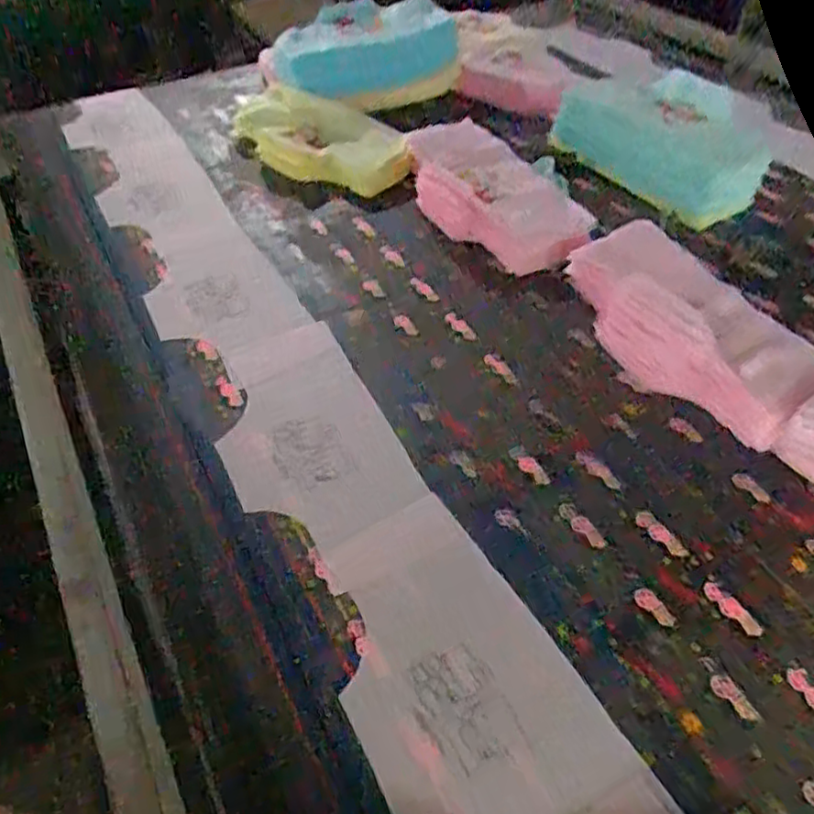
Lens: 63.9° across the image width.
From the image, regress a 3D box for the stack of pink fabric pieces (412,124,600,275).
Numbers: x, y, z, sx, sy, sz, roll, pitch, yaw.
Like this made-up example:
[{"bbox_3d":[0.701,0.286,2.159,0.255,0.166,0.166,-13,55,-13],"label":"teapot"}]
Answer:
[{"bbox_3d":[0.116,-0.275,0.874,0.174,0.093,0.258,-27,53,-23],"label":"stack of pink fabric pieces"}]

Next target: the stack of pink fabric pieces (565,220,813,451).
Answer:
[{"bbox_3d":[0.272,-0.083,0.674,0.122,0.068,0.302,-19,51,-18],"label":"stack of pink fabric pieces"}]

